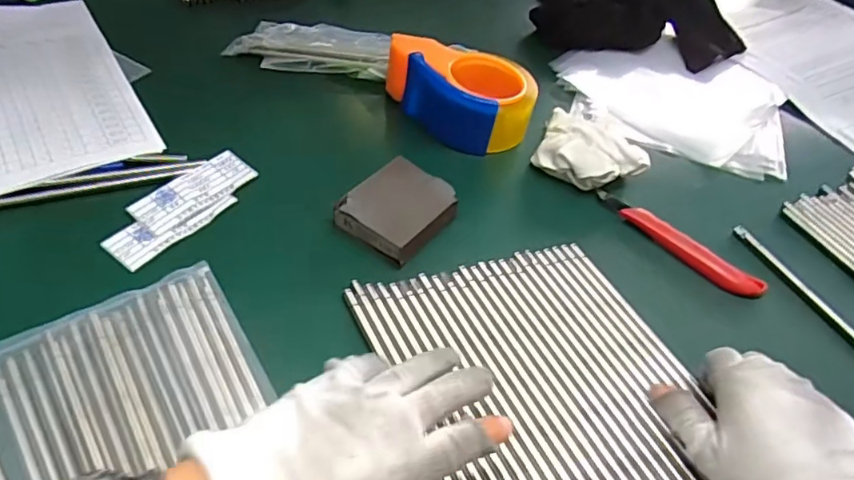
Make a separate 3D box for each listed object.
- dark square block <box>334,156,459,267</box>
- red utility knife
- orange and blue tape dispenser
[{"bbox_3d":[-0.023,-0.025,0.460,0.072,0.023,0.079,31,53,19],"label":"dark square block"},{"bbox_3d":[0.207,0.002,0.476,0.147,0.017,0.021,39,56,24],"label":"red utility knife"},{"bbox_3d":[0.030,-0.147,0.550,0.147,0.058,0.089,26,52,16],"label":"orange and blue tape dispenser"}]

